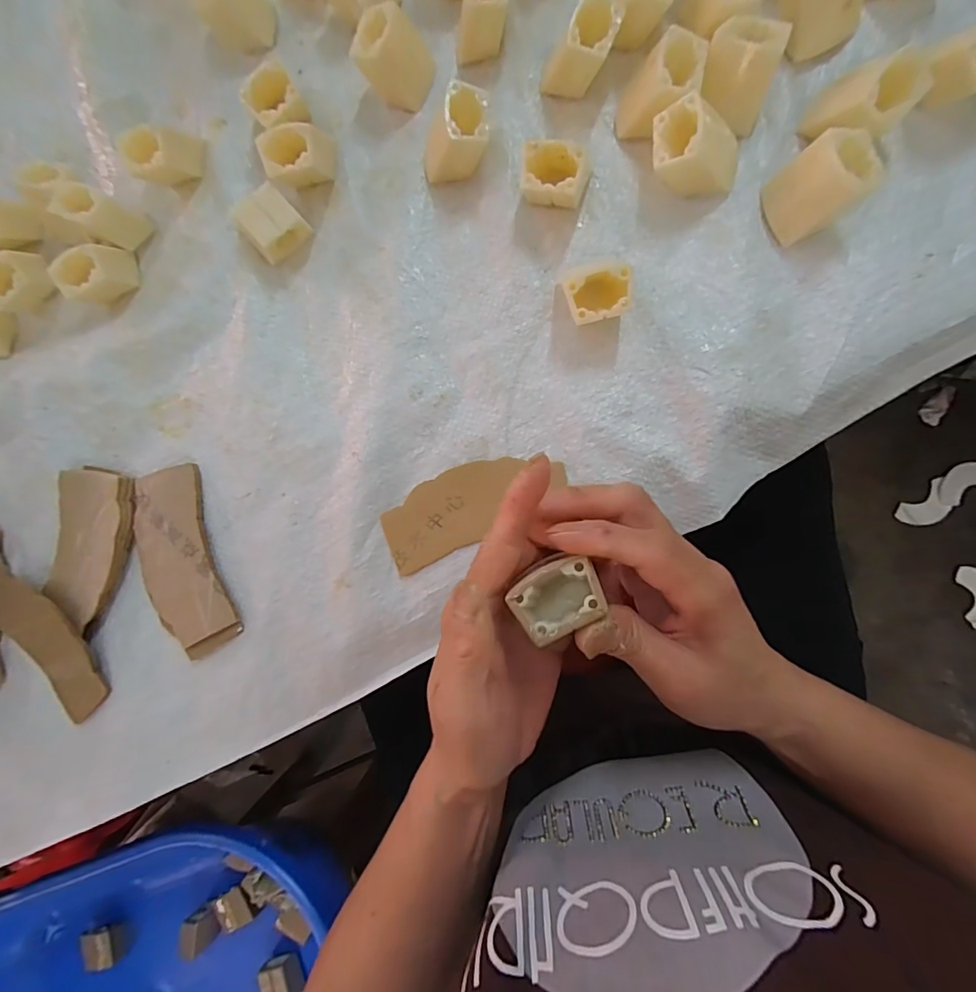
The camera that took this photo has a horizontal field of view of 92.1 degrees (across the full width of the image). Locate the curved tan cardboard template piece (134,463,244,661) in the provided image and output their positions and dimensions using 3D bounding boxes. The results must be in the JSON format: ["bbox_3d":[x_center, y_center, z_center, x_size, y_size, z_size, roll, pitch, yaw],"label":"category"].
[{"bbox_3d":[-0.199,0.042,0.302,0.053,0.008,0.119,-22,83,7],"label":"curved tan cardboard template piece"}]

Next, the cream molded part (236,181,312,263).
[{"bbox_3d":[-0.140,-0.176,0.304,0.035,0.020,0.032,-45,81,3],"label":"cream molded part"}]

